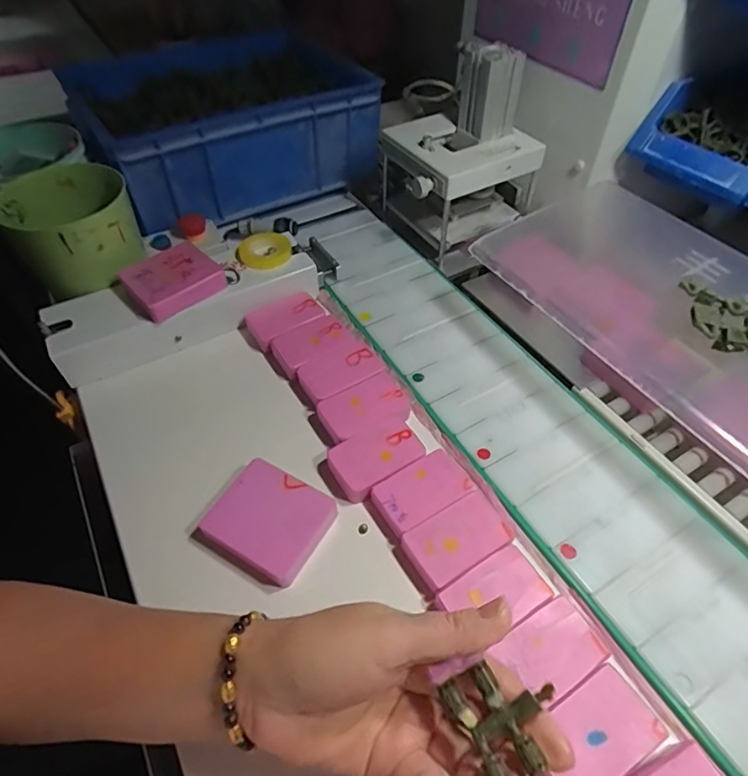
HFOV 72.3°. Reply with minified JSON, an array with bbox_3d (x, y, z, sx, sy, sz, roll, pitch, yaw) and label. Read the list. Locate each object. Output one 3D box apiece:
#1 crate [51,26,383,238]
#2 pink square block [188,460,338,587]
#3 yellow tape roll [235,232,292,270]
[{"bbox_3d":[-0.189,-0.330,0.648,0.325,0.117,0.223,-26,55,-26],"label":"crate"},{"bbox_3d":[-0.079,0.098,0.376,0.082,0.028,0.070,27,52,19],"label":"pink square block"},{"bbox_3d":[-0.112,-0.141,0.524,0.055,0.014,0.055,2,48,-2],"label":"yellow tape roll"}]

